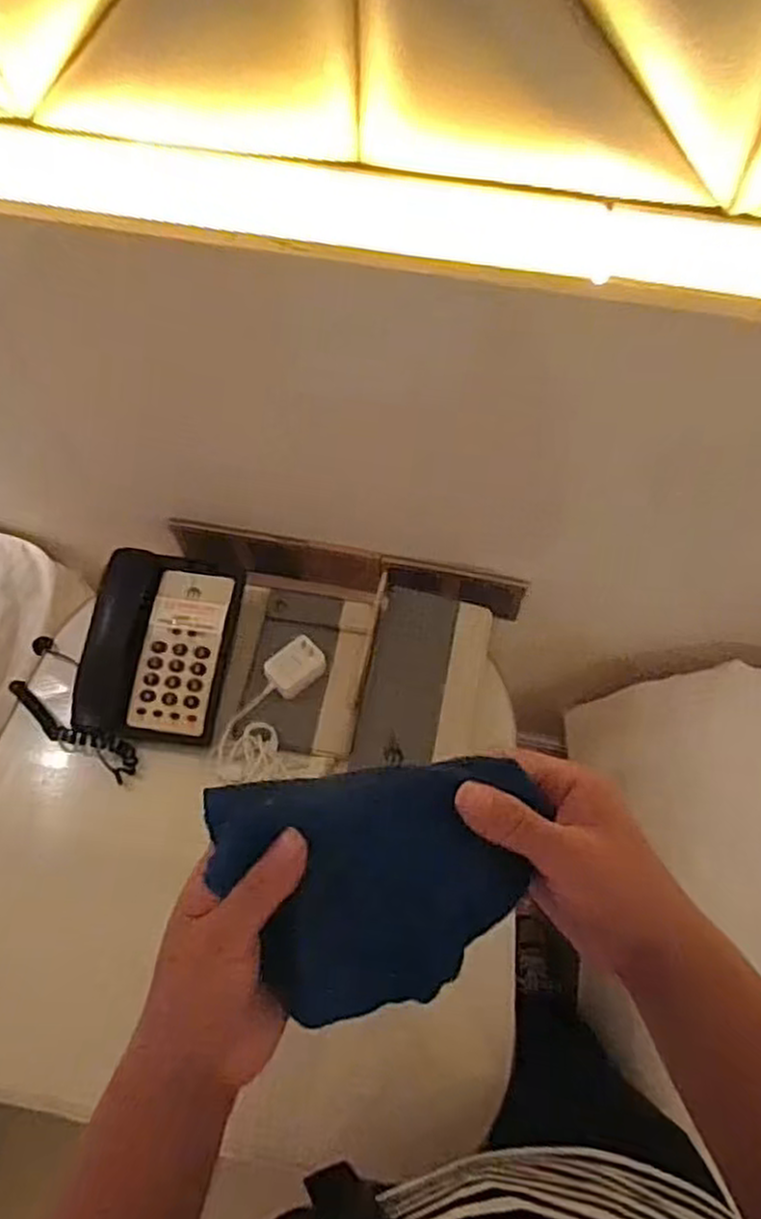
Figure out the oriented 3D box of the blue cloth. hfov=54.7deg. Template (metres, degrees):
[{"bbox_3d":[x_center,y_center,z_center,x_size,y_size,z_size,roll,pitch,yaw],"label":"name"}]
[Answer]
[{"bbox_3d":[-0.001,0.121,0.326,0.140,0.018,0.099,-10,80,8],"label":"blue cloth"}]

